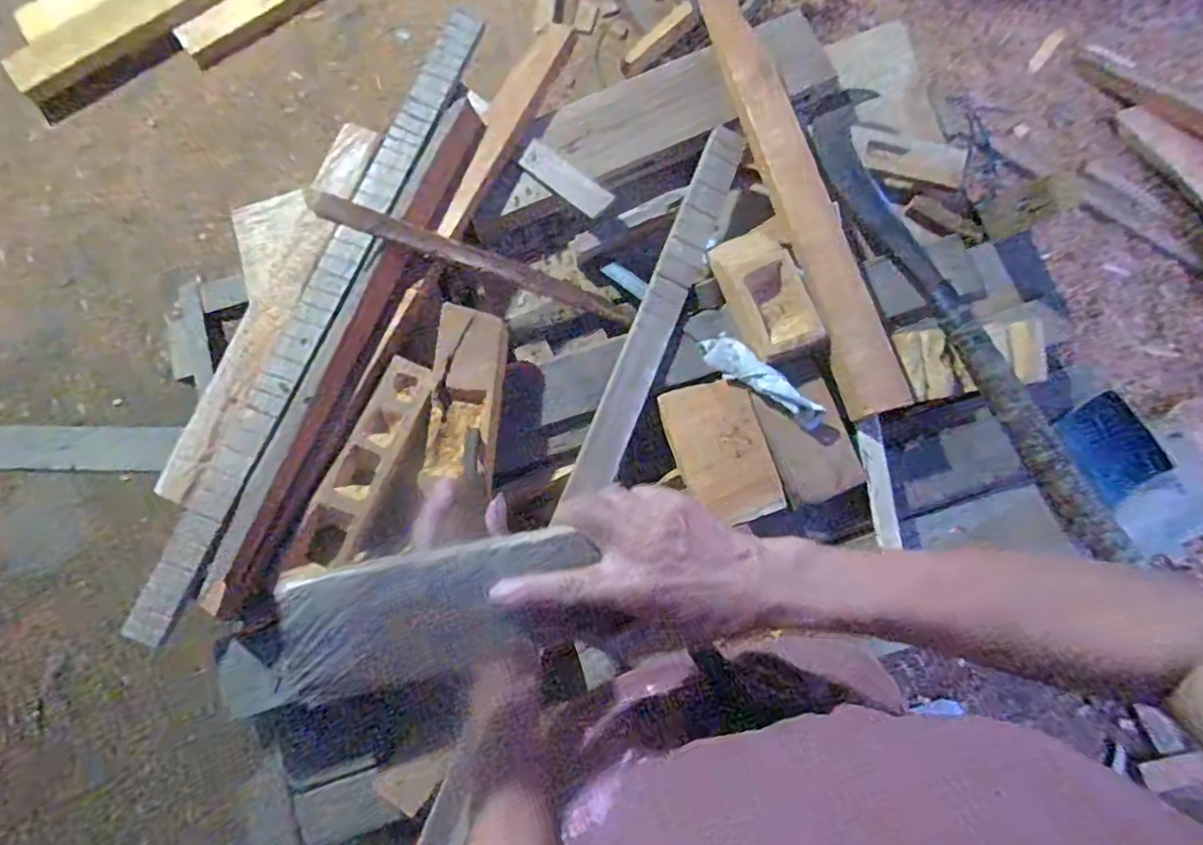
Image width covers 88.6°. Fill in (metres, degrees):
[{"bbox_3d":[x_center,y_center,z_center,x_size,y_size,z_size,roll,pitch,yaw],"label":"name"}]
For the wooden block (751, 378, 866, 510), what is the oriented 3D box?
[{"bbox_3d":[0.206,0.016,0.611,0.080,0.016,0.117,-20,80,-3],"label":"wooden block"}]

